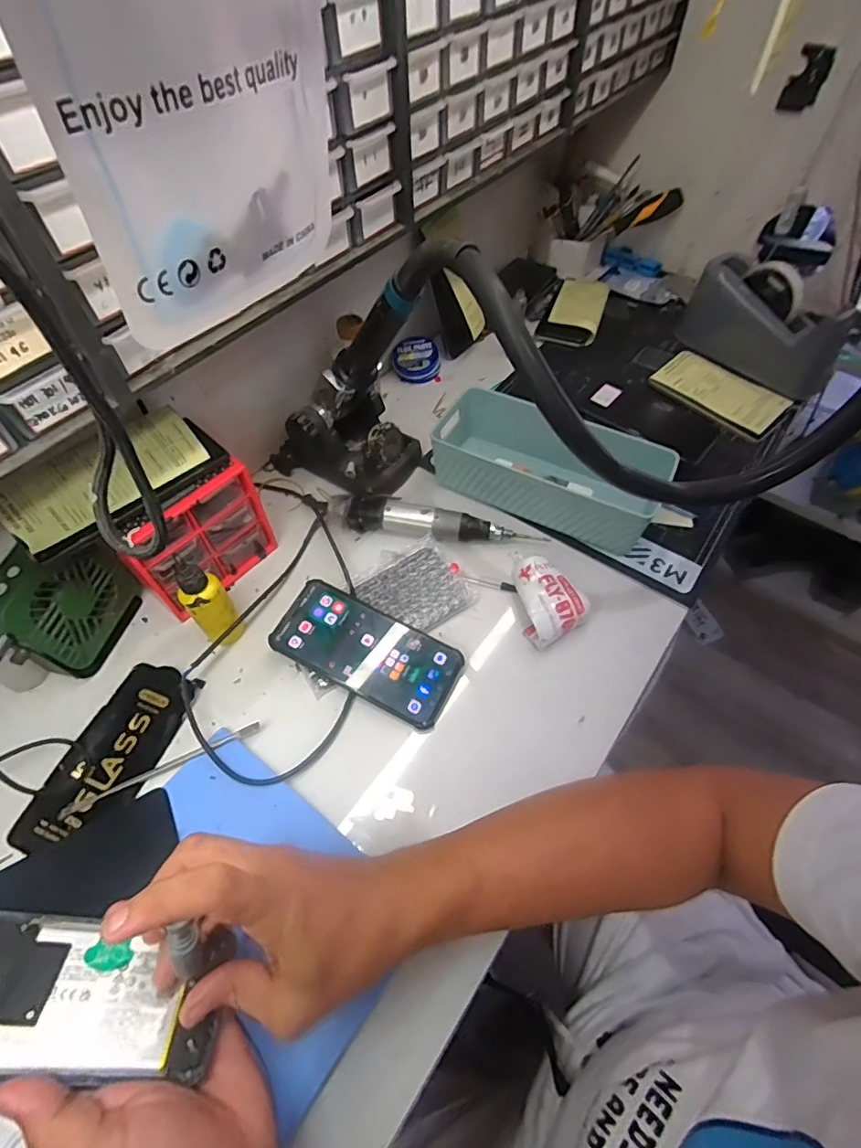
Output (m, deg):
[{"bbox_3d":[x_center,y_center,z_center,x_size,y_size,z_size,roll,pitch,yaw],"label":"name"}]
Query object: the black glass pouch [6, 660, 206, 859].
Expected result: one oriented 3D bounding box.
[{"bbox_3d":[-0.266,0.152,0.435,0.069,0.013,0.160,17,57,12],"label":"black glass pouch"}]

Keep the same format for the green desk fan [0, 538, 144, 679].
[{"bbox_3d":[-0.318,0.027,0.455,0.050,0.114,0.108,11,56,8],"label":"green desk fan"}]

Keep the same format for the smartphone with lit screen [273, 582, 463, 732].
[{"bbox_3d":[-0.057,0.069,0.469,0.165,0.008,0.078,27,66,9],"label":"smartphone with lit screen"}]

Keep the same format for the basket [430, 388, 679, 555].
[{"bbox_3d":[0.122,-0.111,0.564,0.241,0.071,0.105,20,57,14],"label":"basket"}]

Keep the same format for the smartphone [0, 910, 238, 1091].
[{"bbox_3d":[-0.202,0.235,0.289,0.159,0.010,0.075,15,33,-9],"label":"smartphone"}]

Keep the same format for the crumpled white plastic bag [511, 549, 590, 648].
[{"bbox_3d":[0.105,0.018,0.503,0.059,0.034,0.098,-22,57,-14],"label":"crumpled white plastic bag"}]

